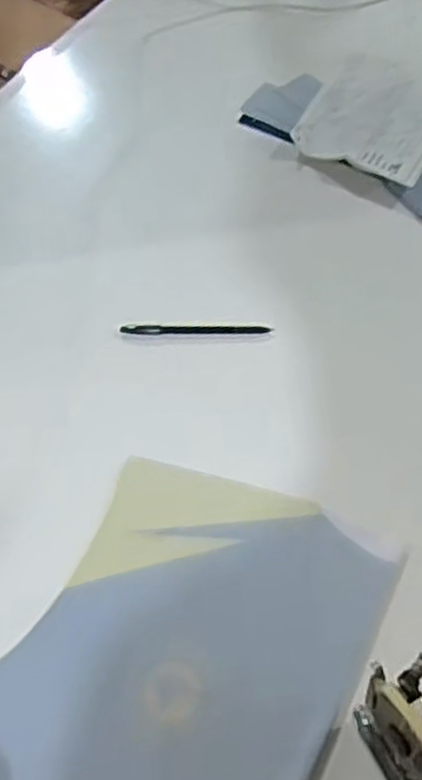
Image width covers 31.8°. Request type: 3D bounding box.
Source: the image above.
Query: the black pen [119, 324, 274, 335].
[{"bbox_3d":[-0.015,-0.061,0.739,0.148,0.008,0.011,-1,61,-1],"label":"black pen"}]

